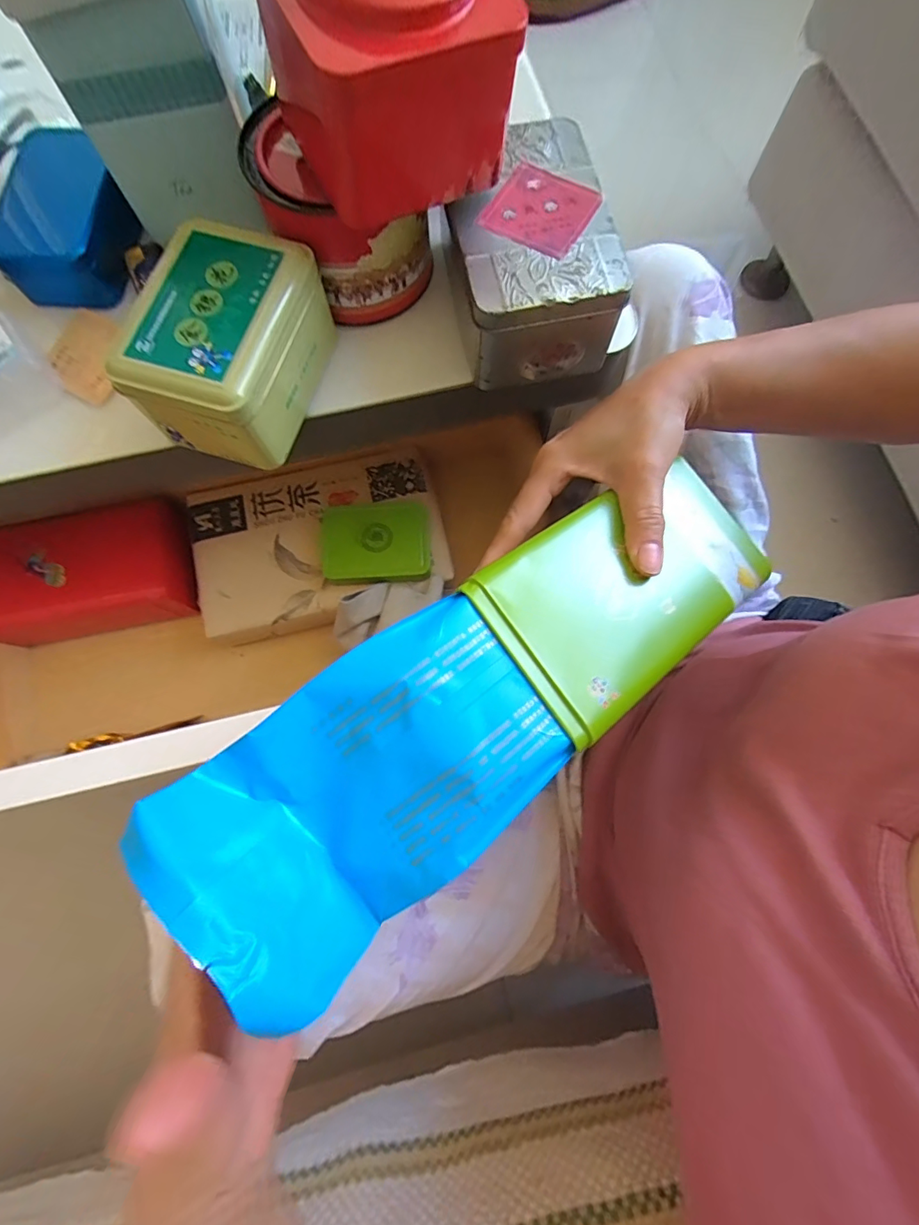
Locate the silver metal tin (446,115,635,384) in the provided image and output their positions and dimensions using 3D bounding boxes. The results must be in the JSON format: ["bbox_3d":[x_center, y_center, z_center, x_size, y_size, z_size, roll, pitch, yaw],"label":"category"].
[{"bbox_3d":[0.039,-0.210,0.299,0.092,0.062,0.130,-6,76,-2],"label":"silver metal tin"}]

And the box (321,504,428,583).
[{"bbox_3d":[-0.077,-0.068,0.459,0.097,0.017,0.077,-4,76,-1],"label":"box"}]

